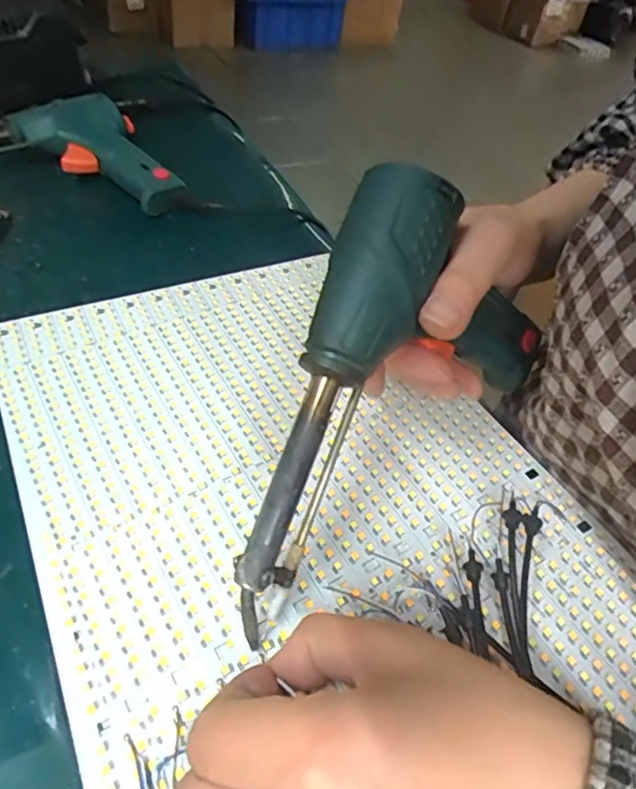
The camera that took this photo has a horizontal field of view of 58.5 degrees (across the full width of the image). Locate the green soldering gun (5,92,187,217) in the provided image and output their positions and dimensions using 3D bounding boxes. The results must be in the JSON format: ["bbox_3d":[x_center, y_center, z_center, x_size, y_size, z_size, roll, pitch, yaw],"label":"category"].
[{"bbox_3d":[-0.185,-0.203,0.476,0.099,0.041,0.147,-26,57,-29],"label":"green soldering gun"}]

